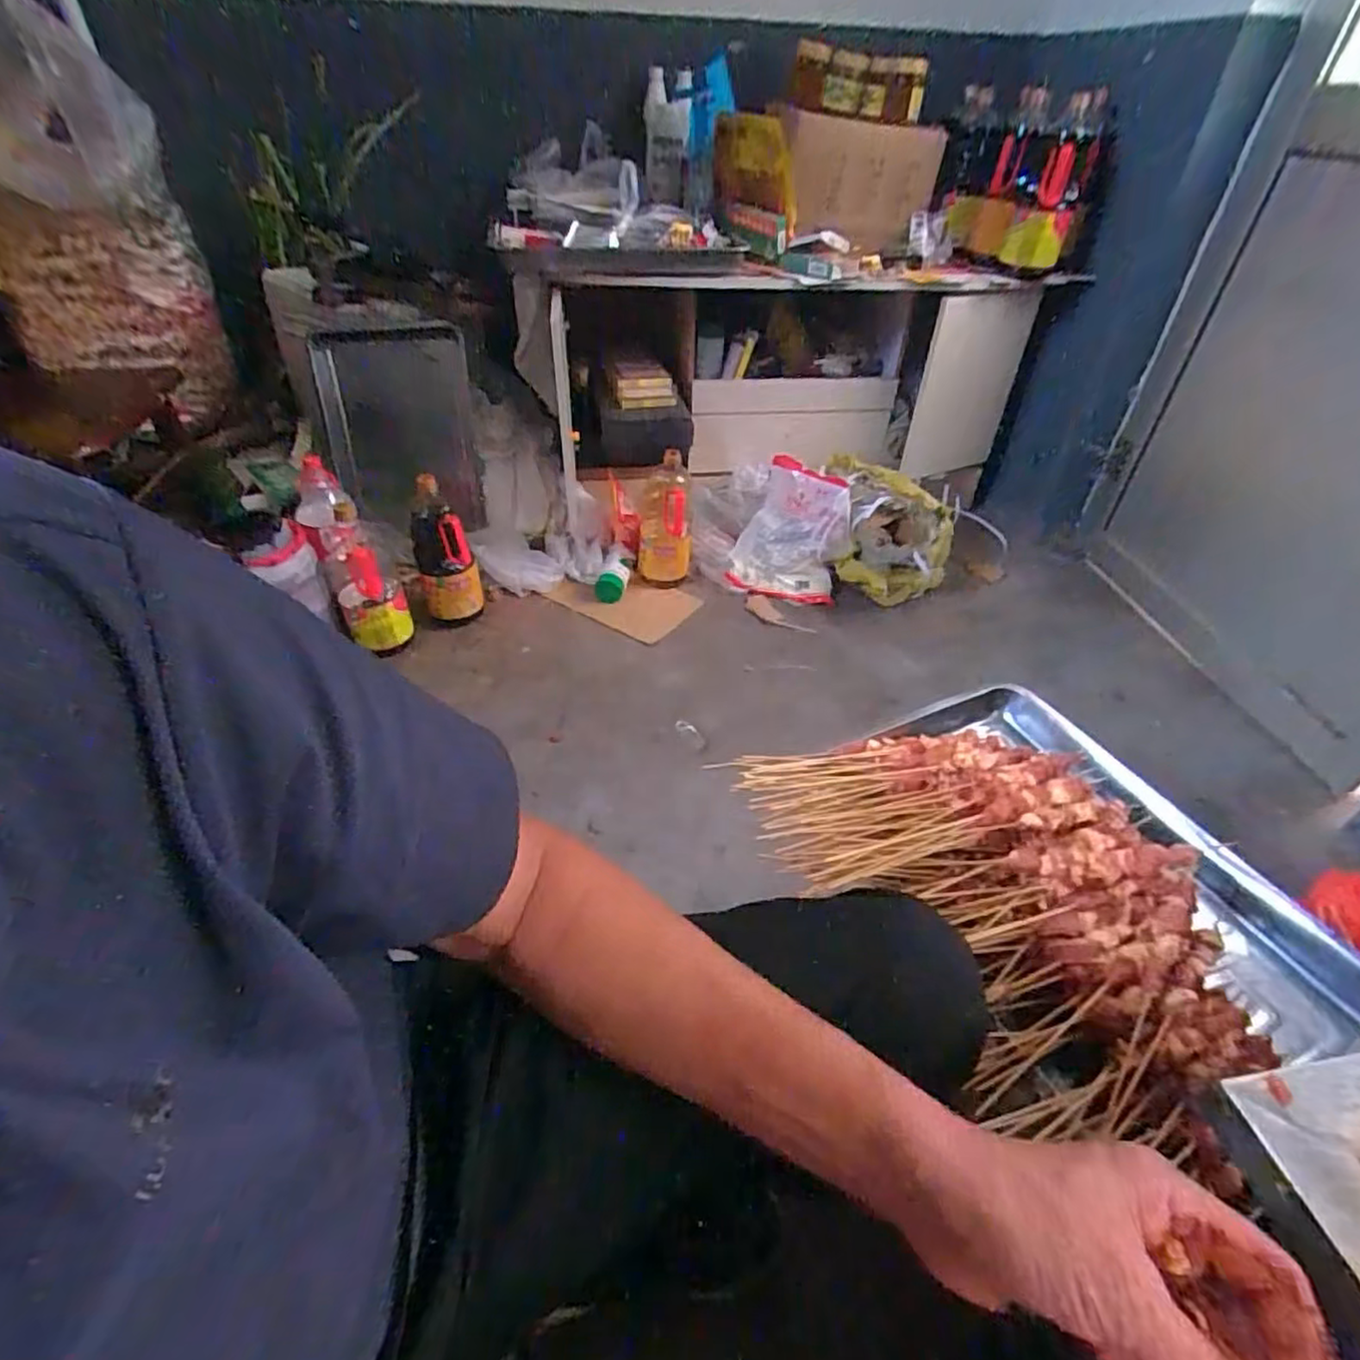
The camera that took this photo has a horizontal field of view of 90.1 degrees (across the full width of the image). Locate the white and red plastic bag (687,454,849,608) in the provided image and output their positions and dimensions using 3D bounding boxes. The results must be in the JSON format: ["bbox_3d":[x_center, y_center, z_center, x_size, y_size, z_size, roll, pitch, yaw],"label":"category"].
[{"bbox_3d":[0.189,-0.332,1.477,0.320,0.211,0.243,5,40,3],"label":"white and red plastic bag"}]

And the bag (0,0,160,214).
[{"bbox_3d":[-0.998,-0.919,1.082,0.100,0.267,0.225,24,45,24],"label":"bag"}]

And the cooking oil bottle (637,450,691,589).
[{"bbox_3d":[-0.031,-0.336,1.412,0.107,0.275,0.115,2,40,-1],"label":"cooking oil bottle"}]

